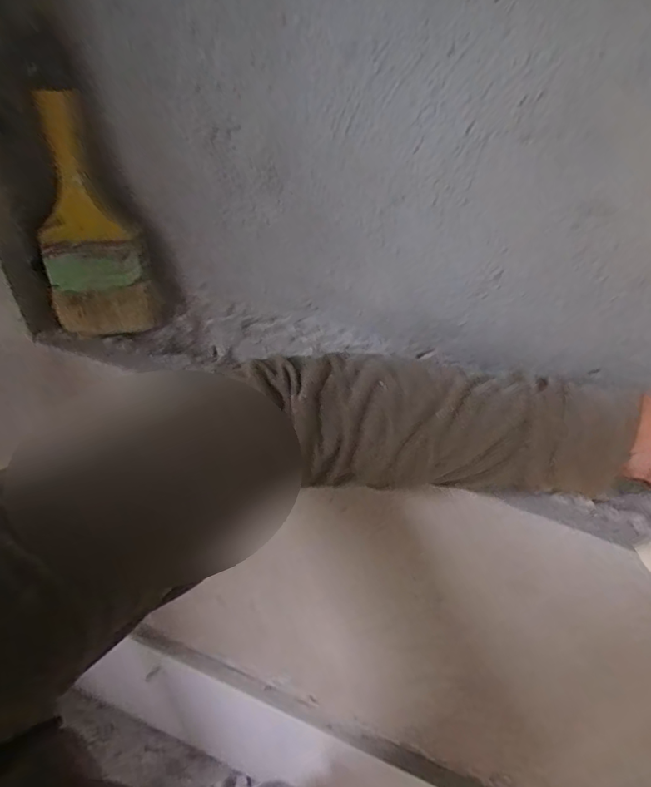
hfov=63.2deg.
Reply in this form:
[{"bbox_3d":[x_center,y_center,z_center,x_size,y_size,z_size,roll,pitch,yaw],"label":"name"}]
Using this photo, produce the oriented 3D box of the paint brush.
[{"bbox_3d":[-0.186,-0.131,0.416,0.077,0.179,0.025,-7,28,-8],"label":"paint brush"}]

